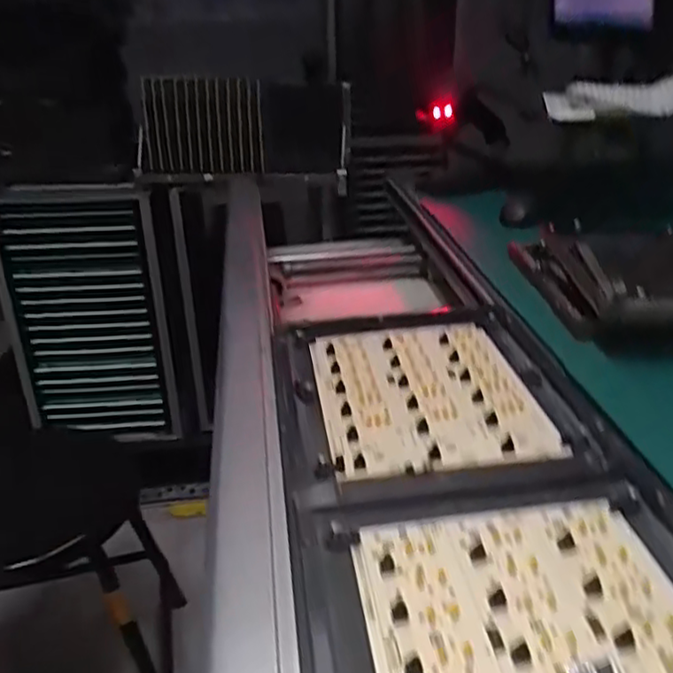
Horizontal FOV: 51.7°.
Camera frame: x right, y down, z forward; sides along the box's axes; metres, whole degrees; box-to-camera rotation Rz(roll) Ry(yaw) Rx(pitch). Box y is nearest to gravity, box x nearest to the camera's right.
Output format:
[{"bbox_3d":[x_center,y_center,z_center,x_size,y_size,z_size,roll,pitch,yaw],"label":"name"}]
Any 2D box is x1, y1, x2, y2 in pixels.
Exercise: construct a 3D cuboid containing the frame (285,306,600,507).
[{"bbox_3d":[0.065,0.040,0.569,0.215,0.012,0.265,-2,25,-7],"label":"frame"}]

